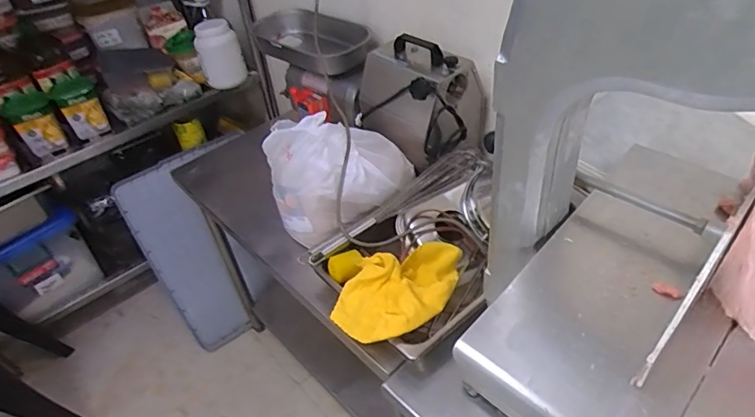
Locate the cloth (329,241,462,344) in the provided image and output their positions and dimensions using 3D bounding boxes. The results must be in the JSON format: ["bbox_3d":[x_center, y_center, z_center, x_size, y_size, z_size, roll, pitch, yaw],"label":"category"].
[{"bbox_3d":[0.053,0.146,0.922,0.260,0.082,0.169,-33,48,-28],"label":"cloth"}]

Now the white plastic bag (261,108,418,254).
[{"bbox_3d":[-0.081,-0.098,1.098,0.308,0.221,0.224,-26,45,-22],"label":"white plastic bag"}]

